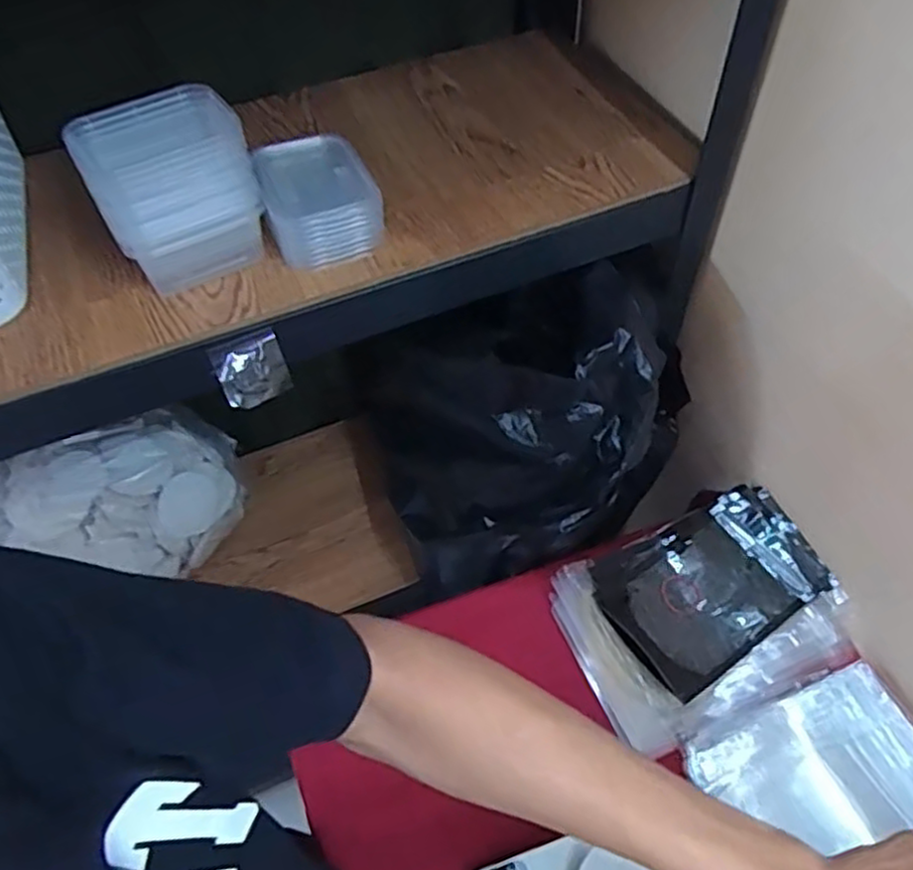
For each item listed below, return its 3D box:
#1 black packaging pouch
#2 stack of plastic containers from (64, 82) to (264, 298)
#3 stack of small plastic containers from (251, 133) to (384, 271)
[{"bbox_3d":[0.238,0.135,0.675,0.209,0.023,0.137,-29,58,-17],"label":"black packaging pouch"},{"bbox_3d":[-0.205,-0.173,0.533,0.110,0.116,0.085,-27,57,-16],"label":"stack of plastic containers"},{"bbox_3d":[-0.108,-0.187,0.571,0.083,0.063,0.109,-14,55,-7],"label":"stack of small plastic containers"}]

